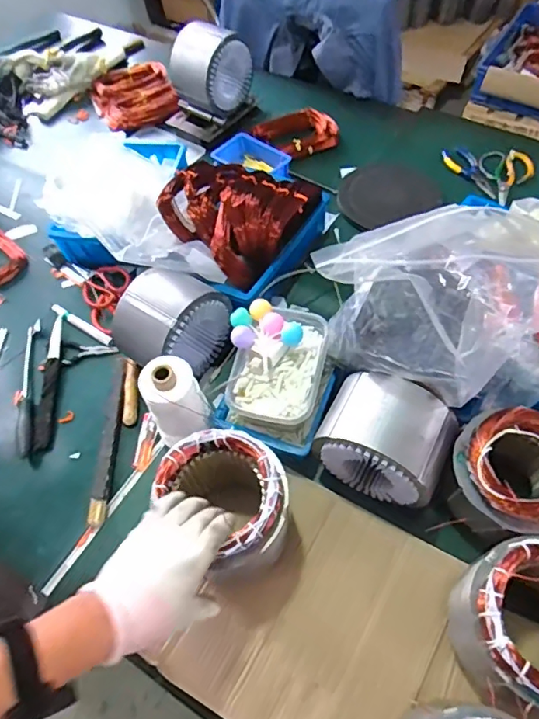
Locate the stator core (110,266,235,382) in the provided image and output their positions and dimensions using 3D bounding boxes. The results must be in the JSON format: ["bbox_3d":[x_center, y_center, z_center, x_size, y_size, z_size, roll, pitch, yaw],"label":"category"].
[{"bbox_3d":[-0.141,-0.051,0.785,0.123,0.145,0.147,29,64,21],"label":"stator core"}]

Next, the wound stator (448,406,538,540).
[{"bbox_3d":[0.293,0.144,0.628,0.137,0.136,0.133,-2,58,3],"label":"wound stator"}]

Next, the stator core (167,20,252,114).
[{"bbox_3d":[-0.122,-0.624,1.094,0.108,0.142,0.147,36,67,24],"label":"stator core"}]

